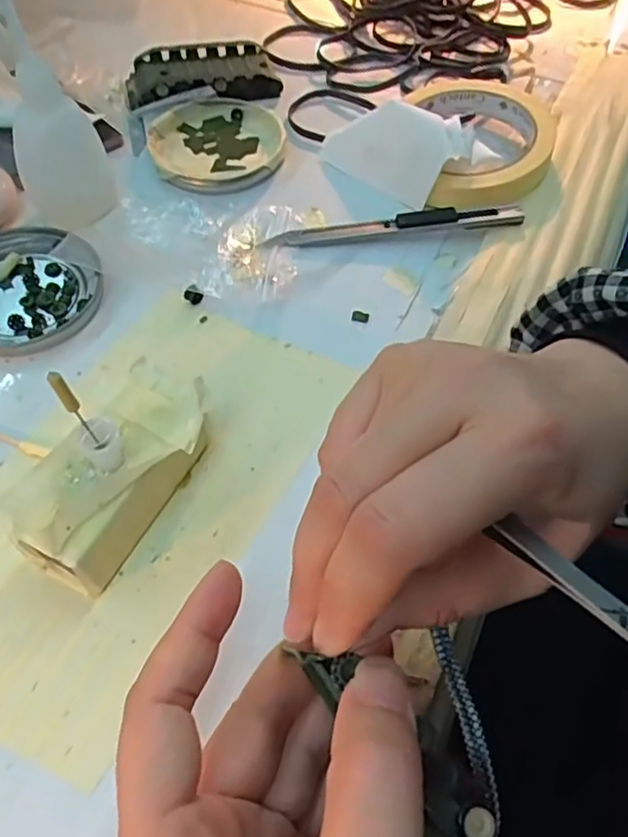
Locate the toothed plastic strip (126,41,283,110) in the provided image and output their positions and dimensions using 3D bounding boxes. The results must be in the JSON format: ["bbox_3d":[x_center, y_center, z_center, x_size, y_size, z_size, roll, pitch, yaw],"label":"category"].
[{"bbox_3d":[-0.074,-0.224,0.406,0.095,0.015,0.055,-11,59,-9],"label":"toothed plastic strip"}]

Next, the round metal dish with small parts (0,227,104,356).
[{"bbox_3d":[-0.148,-0.066,0.308,0.080,0.010,0.075,1,58,-1],"label":"round metal dish with small parts"}]

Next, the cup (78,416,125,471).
[{"bbox_3d":[-0.075,0.009,0.220,0.013,0.017,0.013,1,58,-1],"label":"cup"}]

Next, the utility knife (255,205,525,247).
[{"bbox_3d":[0.043,-0.105,0.333,0.137,0.014,0.012,-3,58,-4],"label":"utility knife"}]

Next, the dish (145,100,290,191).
[{"bbox_3d":[-0.058,-0.167,0.373,0.079,0.010,0.080,1,58,-1],"label":"dish"}]

